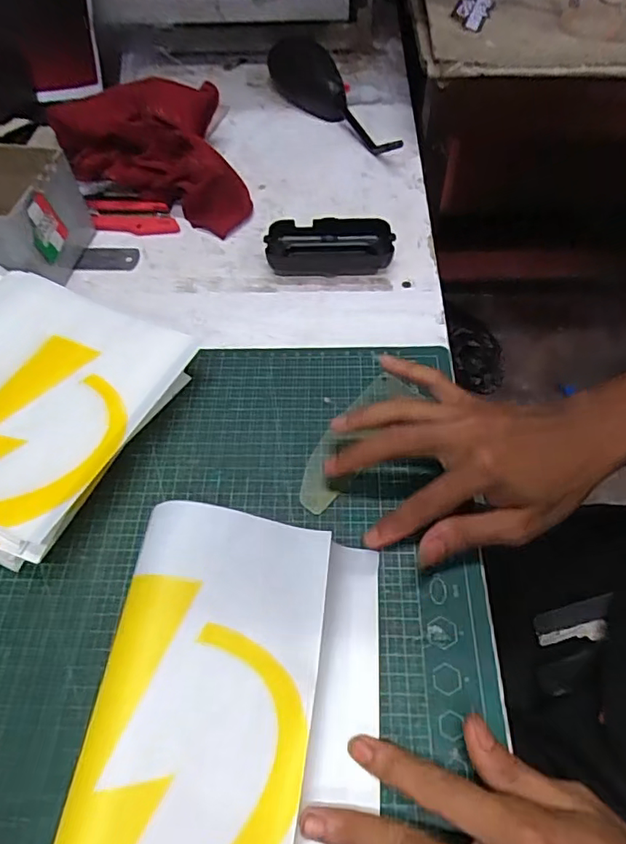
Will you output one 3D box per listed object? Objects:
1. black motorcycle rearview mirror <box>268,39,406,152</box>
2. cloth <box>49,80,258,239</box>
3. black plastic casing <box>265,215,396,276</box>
[{"bbox_3d":[0.015,-0.390,0.640,0.070,0.027,0.290,-18,58,-10],"label":"black motorcycle rearview mirror"},{"bbox_3d":[-0.165,-0.268,0.536,0.171,0.067,0.193,-15,57,-8],"label":"cloth"},{"bbox_3d":[0.015,-0.160,0.490,0.109,0.028,0.050,1,56,2],"label":"black plastic casing"}]

